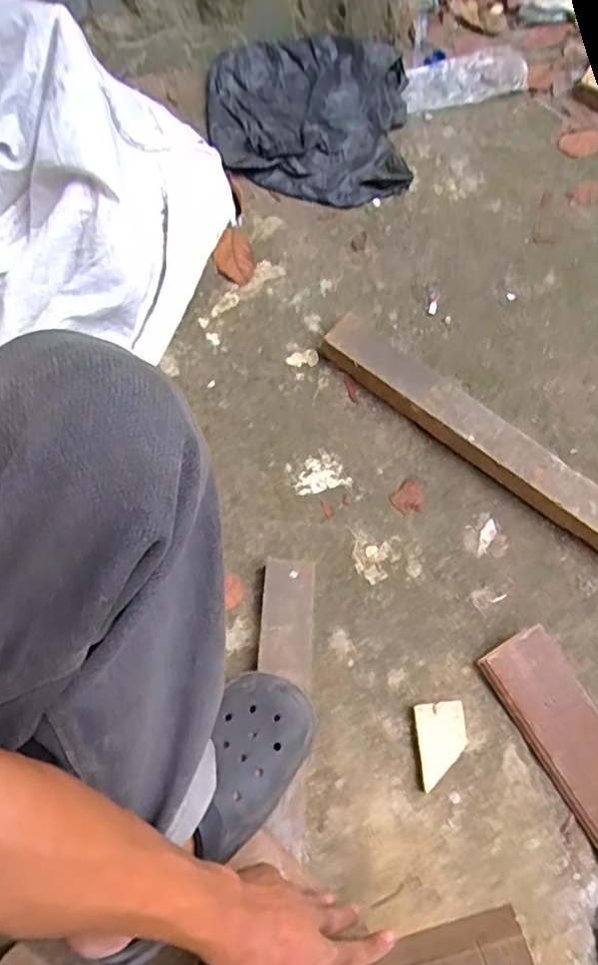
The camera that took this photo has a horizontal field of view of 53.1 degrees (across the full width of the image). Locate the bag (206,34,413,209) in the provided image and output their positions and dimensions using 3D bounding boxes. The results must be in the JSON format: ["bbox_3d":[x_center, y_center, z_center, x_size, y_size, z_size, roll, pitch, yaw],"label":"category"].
[{"bbox_3d":[0.015,-0.595,0.974,0.326,0.051,0.320,3,69,-1],"label":"bag"}]

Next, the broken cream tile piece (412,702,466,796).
[{"bbox_3d":[0.157,0.287,0.657,0.053,0.014,0.083,-3,69,-3],"label":"broken cream tile piece"}]

